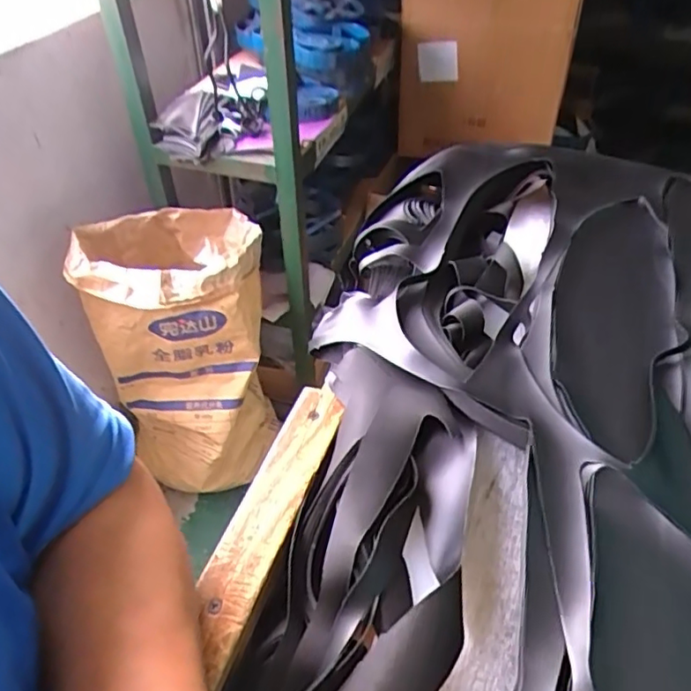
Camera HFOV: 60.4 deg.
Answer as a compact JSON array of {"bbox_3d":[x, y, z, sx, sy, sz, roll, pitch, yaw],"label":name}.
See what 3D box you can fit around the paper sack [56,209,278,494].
[{"bbox_3d":[-0.346,0.032,1.372,0.371,0.611,0.325,-9,45,-9],"label":"paper sack"}]

